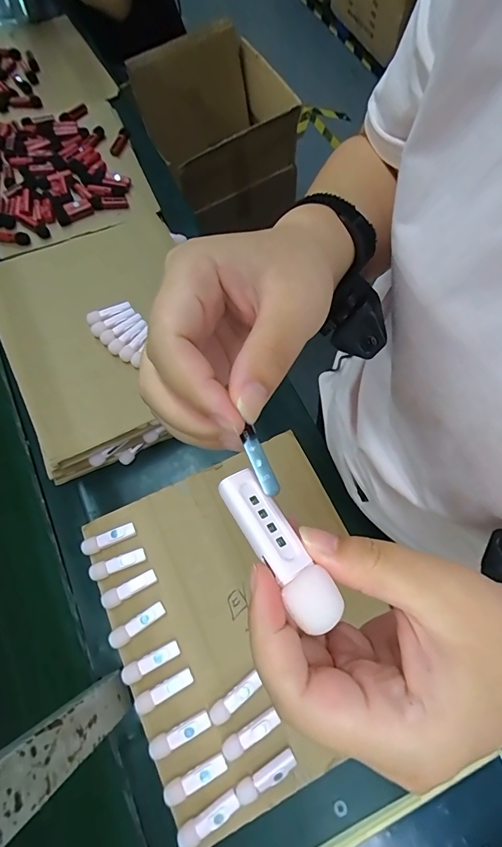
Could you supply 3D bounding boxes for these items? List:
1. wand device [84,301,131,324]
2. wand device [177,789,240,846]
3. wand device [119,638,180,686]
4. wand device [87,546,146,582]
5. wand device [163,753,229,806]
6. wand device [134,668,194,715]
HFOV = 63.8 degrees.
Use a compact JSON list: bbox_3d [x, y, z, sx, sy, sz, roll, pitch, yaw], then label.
[{"bbox_3d":[-0.204,-0.160,0.575,0.064,0.009,0.015,-26,72,-7],"label":"wand device"},{"bbox_3d":[-0.042,0.388,0.394,0.064,0.013,0.018,-28,72,-7],"label":"wand device"},{"bbox_3d":[-0.109,0.260,0.439,0.063,0.009,0.018,-27,72,-7],"label":"wand device"},{"bbox_3d":[-0.158,0.165,0.475,0.065,0.011,0.018,-23,71,-6],"label":"wand device"},{"bbox_3d":[-0.055,0.356,0.403,0.065,0.010,0.017,-24,71,-6],"label":"wand device"},{"bbox_3d":[-0.092,0.284,0.429,0.062,0.009,0.017,-22,71,-20],"label":"wand device"}]

